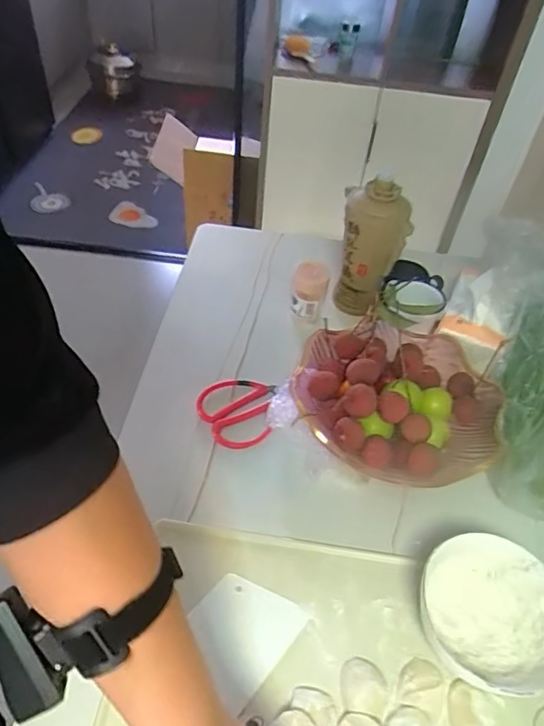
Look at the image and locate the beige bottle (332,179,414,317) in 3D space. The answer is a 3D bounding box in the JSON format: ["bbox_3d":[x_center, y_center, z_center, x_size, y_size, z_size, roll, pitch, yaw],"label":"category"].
[{"bbox_3d":[0.133,-0.159,0.731,0.074,0.188,0.074,5,47,-1],"label":"beige bottle"}]

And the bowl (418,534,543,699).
[{"bbox_3d":[0.195,0.231,0.481,0.125,0.065,0.125,3,47,-3],"label":"bowl"}]

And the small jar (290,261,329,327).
[{"bbox_3d":[0.051,-0.098,0.745,0.044,0.092,0.038,7,47,1],"label":"small jar"}]

